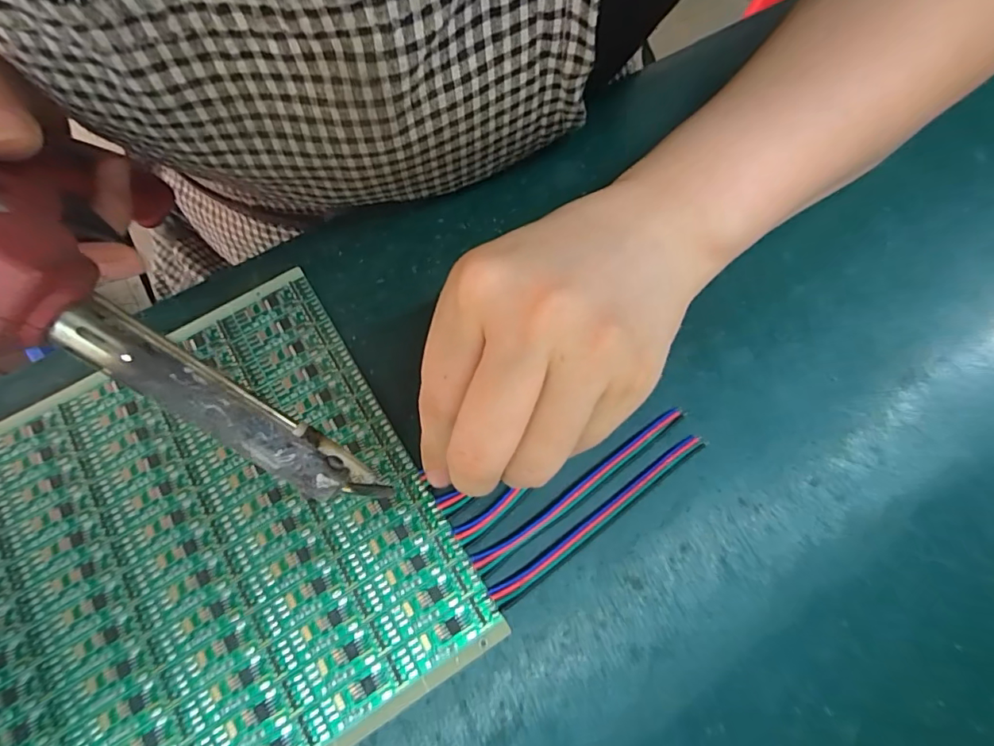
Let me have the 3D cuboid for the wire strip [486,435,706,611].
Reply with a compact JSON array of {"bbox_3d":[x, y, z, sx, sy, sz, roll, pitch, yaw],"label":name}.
[{"bbox_3d":[0.037,0.053,0.179,0.096,0.005,0.010,-37,76,-11],"label":"wire strip"}]

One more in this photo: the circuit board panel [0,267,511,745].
[{"bbox_3d":[-0.121,0.072,0.171,0.190,0.005,0.162,-31,75,-10],"label":"circuit board panel"}]

